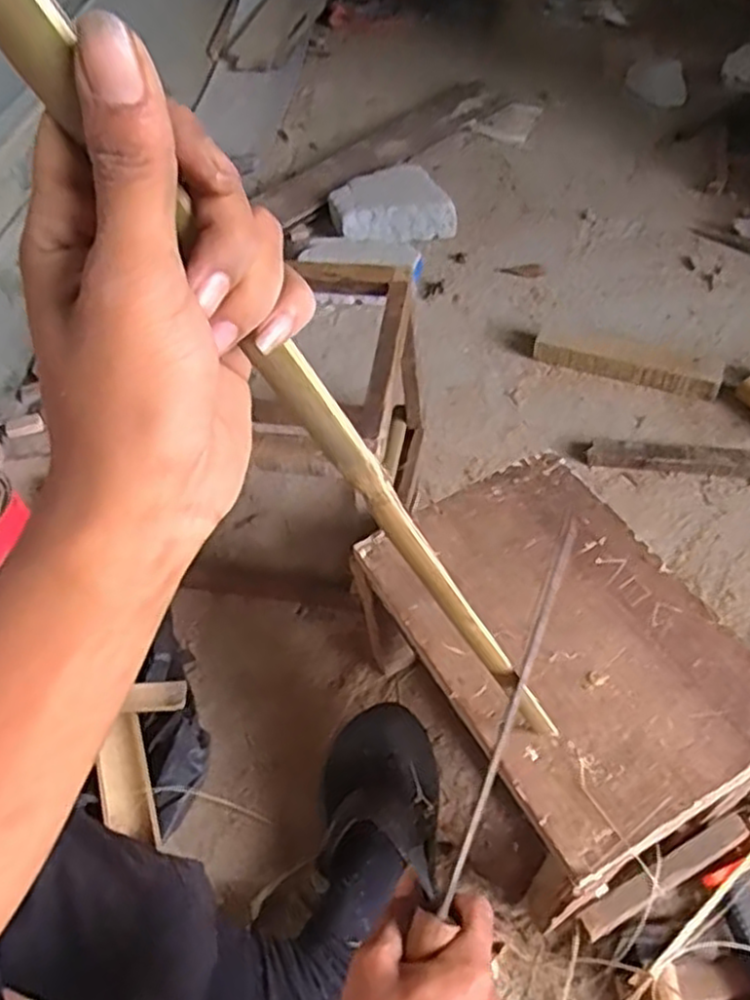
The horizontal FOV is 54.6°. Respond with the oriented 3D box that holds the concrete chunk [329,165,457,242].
[{"bbox_3d":[0.030,-0.556,1.379,0.222,0.083,0.165,-11,52,-3],"label":"concrete chunk"}]

